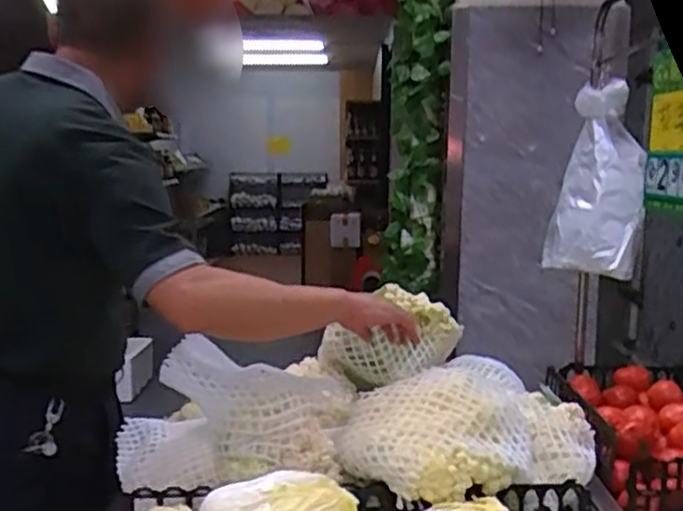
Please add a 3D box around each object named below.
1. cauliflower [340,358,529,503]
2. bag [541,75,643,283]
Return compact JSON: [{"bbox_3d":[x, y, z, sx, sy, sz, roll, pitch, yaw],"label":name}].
[{"bbox_3d":[0.133,0.242,0.983,0.266,0.143,0.231,1,7,3],"label":"cauliflower"},{"bbox_3d":[0.490,-0.147,1.356,0.144,0.348,0.119,0,7,-4],"label":"bag"}]

